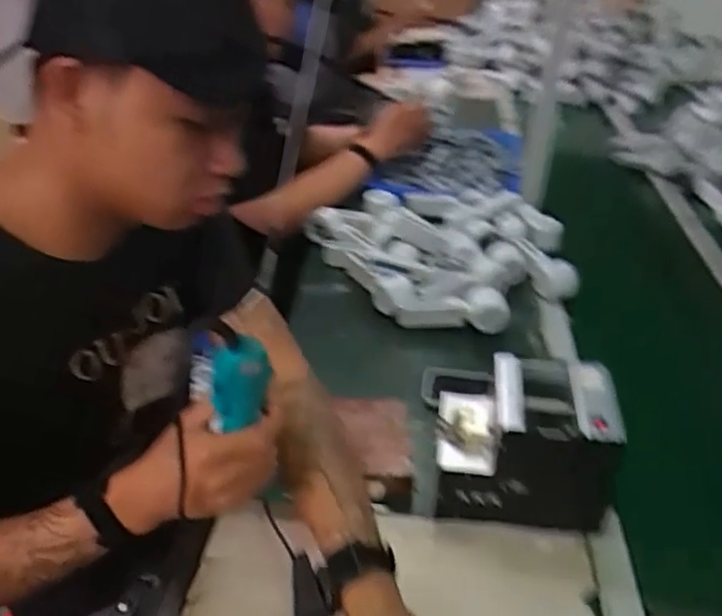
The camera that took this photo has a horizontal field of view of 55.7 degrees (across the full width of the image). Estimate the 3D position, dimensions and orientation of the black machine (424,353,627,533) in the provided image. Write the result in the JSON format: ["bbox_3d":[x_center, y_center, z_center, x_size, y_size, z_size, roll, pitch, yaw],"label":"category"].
[{"bbox_3d":[0.178,0.154,0.769,0.179,0.156,0.128,5,32,3],"label":"black machine"}]

